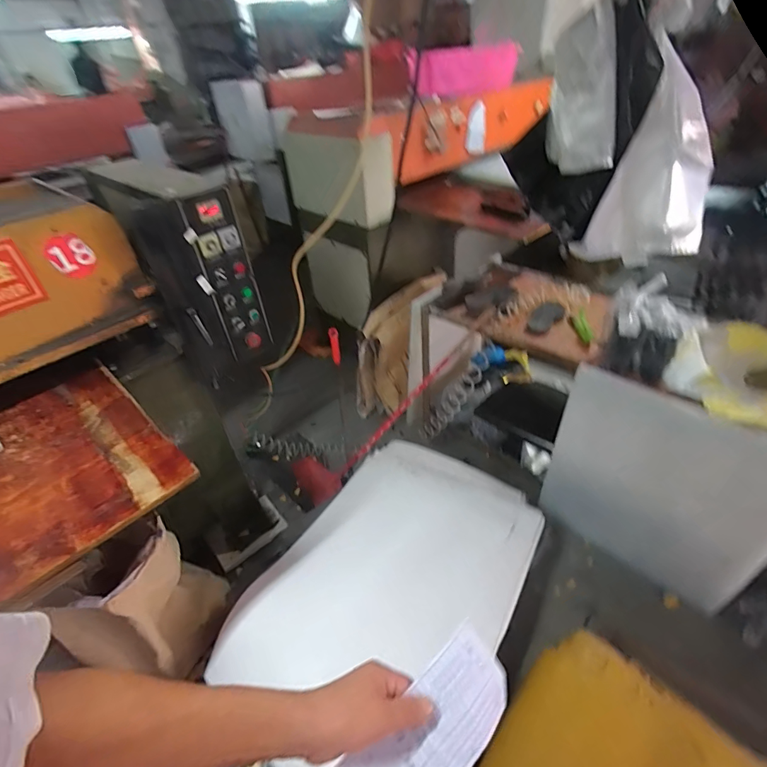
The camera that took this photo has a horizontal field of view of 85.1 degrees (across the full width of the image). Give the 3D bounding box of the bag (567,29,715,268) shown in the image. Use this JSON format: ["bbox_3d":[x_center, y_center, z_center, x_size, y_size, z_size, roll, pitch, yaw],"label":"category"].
[{"bbox_3d":[0.651,-0.506,0.999,0.271,0.426,0.133,11,42,18],"label":"bag"}]

